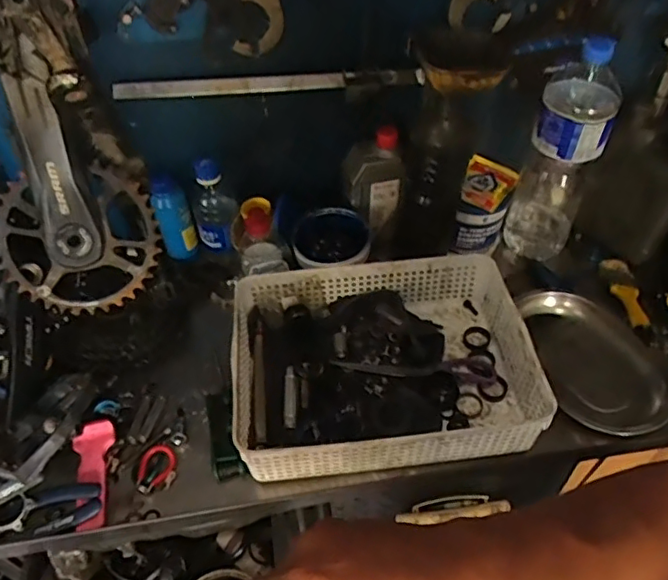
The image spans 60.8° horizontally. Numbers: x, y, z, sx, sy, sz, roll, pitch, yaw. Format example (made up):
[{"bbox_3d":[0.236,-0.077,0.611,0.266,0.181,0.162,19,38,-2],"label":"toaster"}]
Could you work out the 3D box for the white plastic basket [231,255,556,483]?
[{"bbox_3d":[0.054,0.078,0.666,0.330,0.070,0.252,-7,48,-4],"label":"white plastic basket"}]

